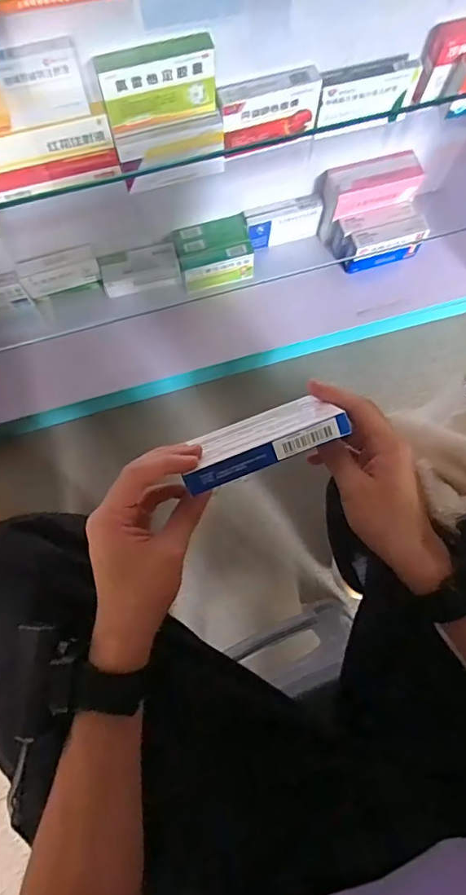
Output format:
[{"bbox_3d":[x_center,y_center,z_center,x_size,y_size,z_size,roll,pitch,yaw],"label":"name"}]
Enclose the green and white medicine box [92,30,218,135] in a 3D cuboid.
[{"bbox_3d":[-0.091,-0.445,0.602,0.140,0.088,0.024,-16,77,-5],"label":"green and white medicine box"}]

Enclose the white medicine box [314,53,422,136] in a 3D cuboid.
[{"bbox_3d":[0.189,-0.508,0.711,0.145,0.088,0.037,-15,77,-5],"label":"white medicine box"}]

